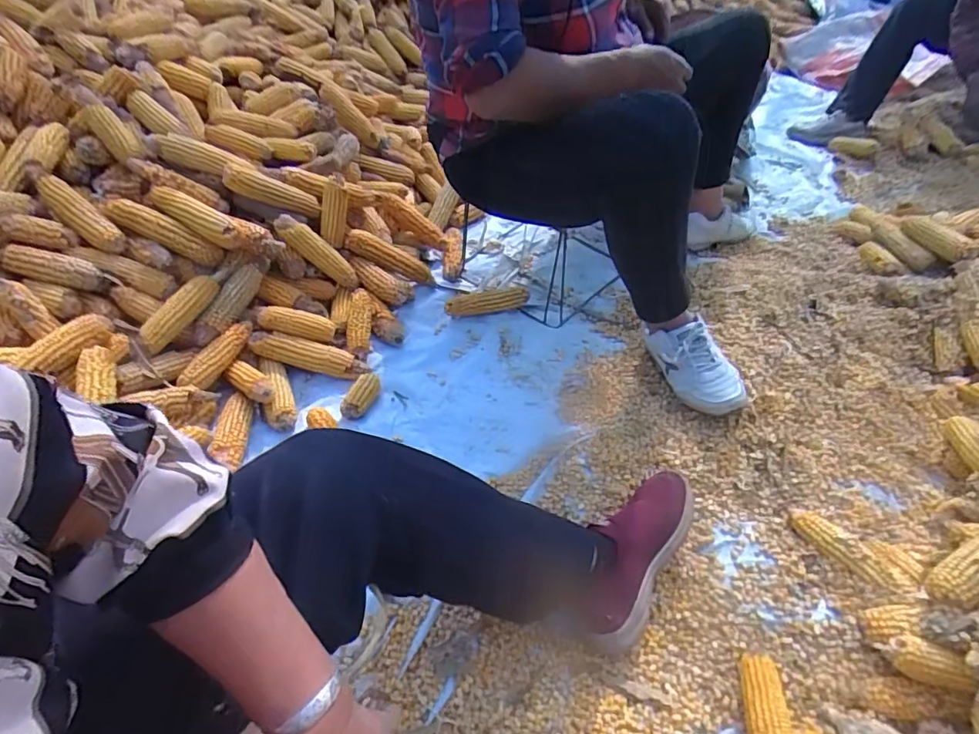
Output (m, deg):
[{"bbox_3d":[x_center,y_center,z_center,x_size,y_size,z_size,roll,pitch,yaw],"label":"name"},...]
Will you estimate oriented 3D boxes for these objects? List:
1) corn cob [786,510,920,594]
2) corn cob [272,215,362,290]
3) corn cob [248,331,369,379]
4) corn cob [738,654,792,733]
[{"bbox_3d":[0.485,0.250,0.738,0.050,0.039,0.149,-34,55,-30],"label":"corn cob"},{"bbox_3d":[-0.334,-0.224,1.066,0.041,0.190,0.042,-29,33,34],"label":"corn cob"},{"bbox_3d":[-0.327,-0.021,0.995,0.210,0.042,0.043,16,45,-11],"label":"corn cob"},{"bbox_3d":[0.310,0.390,0.616,0.039,0.035,0.133,11,30,10],"label":"corn cob"}]

